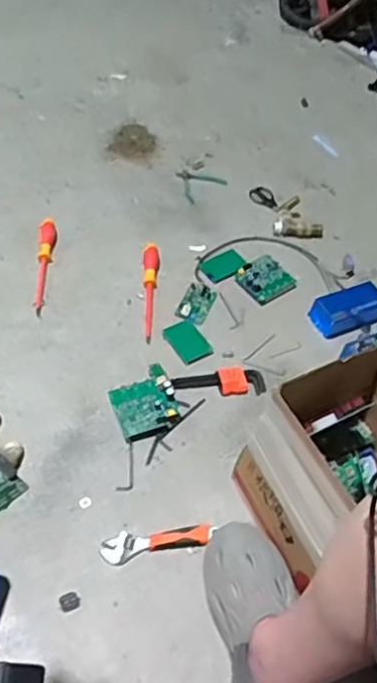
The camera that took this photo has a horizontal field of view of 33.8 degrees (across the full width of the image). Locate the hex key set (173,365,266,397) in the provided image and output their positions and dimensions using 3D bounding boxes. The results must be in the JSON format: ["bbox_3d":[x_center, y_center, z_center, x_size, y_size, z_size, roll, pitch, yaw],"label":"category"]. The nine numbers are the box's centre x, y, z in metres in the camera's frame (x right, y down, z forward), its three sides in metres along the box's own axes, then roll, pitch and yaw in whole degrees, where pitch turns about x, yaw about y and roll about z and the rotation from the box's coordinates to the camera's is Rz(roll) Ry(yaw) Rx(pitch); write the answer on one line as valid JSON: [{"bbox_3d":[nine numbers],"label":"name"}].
[{"bbox_3d":[0.057,0.076,1.170,0.175,0.034,0.055,2,52,-8],"label":"hex key set"}]

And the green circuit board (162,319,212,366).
[{"bbox_3d":[-0.002,0.001,1.232,0.064,0.014,0.094,-28,61,-27],"label":"green circuit board"}]

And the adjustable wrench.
[{"bbox_3d":[-0.047,0.314,0.977,0.180,0.017,0.044,-8,54,-15],"label":"adjustable wrench"}]

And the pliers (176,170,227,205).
[{"bbox_3d":[0.021,-0.396,1.533,0.115,0.009,0.106,-30,62,-28],"label":"pliers"}]

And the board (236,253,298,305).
[{"bbox_3d":[0.166,-0.138,1.337,0.113,0.019,0.100,-27,61,-27],"label":"board"}]

